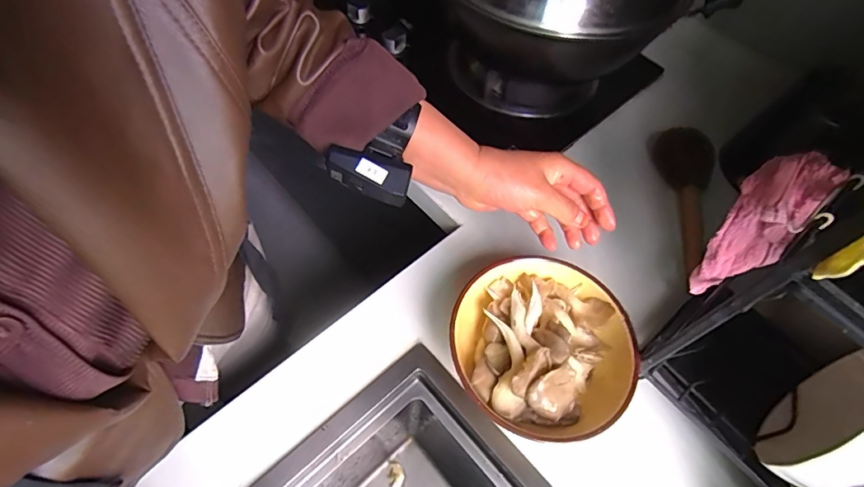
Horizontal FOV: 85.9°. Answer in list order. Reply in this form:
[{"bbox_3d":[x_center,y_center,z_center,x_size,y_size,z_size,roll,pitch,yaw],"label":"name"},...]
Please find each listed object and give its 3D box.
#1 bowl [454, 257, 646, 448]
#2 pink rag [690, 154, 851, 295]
[{"bbox_3d":[0.110,0.110,0.483,0.178,0.086,0.170,1,60,-2],"label":"bowl"},{"bbox_3d":[0.253,-0.005,0.383,0.048,0.157,0.056,-30,66,-19],"label":"pink rag"}]

